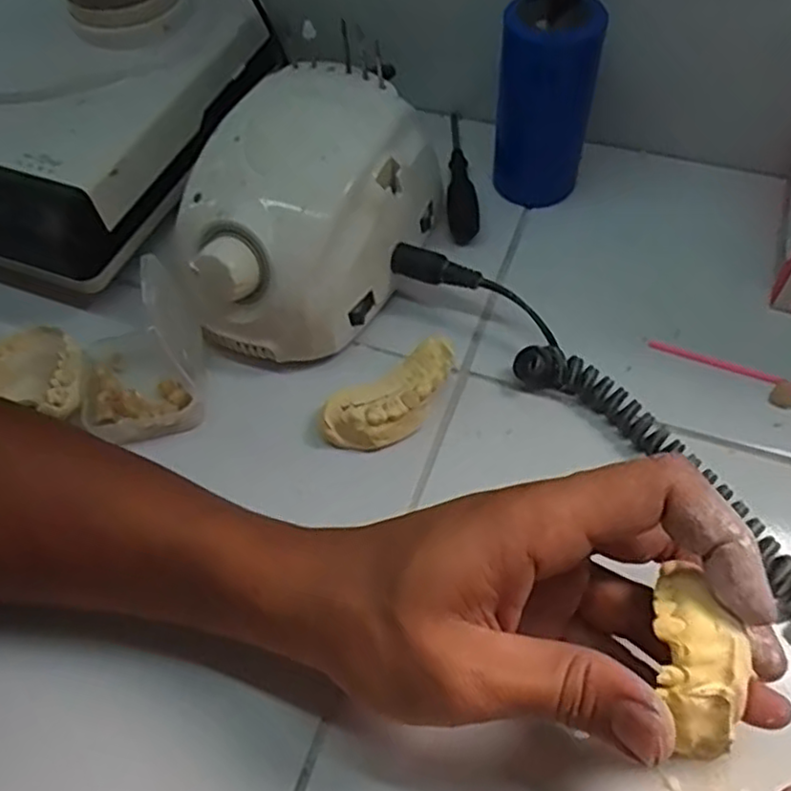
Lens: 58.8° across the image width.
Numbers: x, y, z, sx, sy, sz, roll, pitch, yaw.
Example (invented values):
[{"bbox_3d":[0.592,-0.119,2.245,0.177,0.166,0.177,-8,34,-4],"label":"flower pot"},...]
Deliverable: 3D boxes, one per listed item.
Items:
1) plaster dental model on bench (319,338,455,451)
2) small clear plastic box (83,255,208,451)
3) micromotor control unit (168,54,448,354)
[{"bbox_3d":[-0.001,0.003,0.330,0.069,0.023,0.031,-25,59,-11],"label":"plaster dental model on bench"},{"bbox_3d":[-0.121,-0.020,0.323,0.058,0.069,0.060,-8,57,-1],"label":"small clear plastic box"},{"bbox_3d":[-0.046,-0.088,0.353,0.099,0.081,0.134,17,61,15],"label":"micromotor control unit"}]

